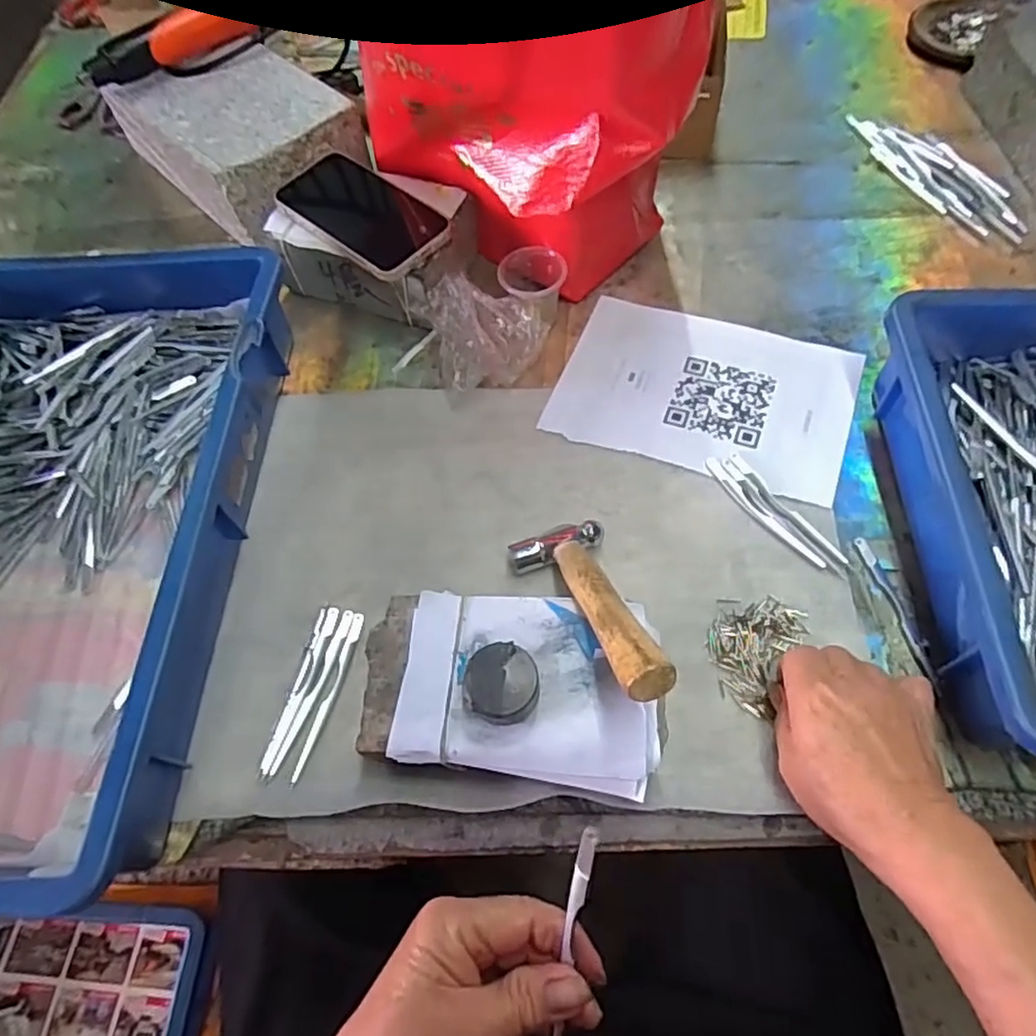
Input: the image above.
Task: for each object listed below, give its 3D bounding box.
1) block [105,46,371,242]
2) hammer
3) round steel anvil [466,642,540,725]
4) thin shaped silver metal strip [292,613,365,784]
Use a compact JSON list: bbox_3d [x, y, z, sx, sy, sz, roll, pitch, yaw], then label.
[{"bbox_3d":[-0.259,-0.357,0.609,0.216,0.080,0.145,39,71,20],"label":"block"},{"bbox_3d":[0.043,0.044,0.355,0.058,0.017,0.152,-20,26,-7],"label":"hammer"},{"bbox_3d":[-0.008,0.087,0.336,0.037,0.020,0.039,-1,63,3],"label":"round steel anvil"},{"bbox_3d":[-0.115,0.107,0.393,0.008,0.008,0.102,12,64,9],"label":"thin shaped silver metal strip"}]

